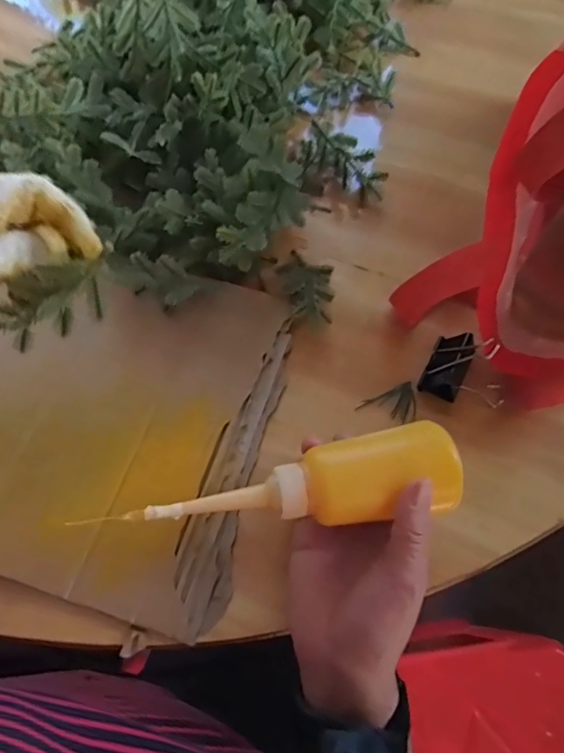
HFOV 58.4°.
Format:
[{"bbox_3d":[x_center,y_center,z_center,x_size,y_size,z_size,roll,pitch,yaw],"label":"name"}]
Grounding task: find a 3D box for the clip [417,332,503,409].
[{"bbox_3d":[0.139,-0.008,0.366,0.059,0.048,0.049,25,64,12],"label":"clip"}]

